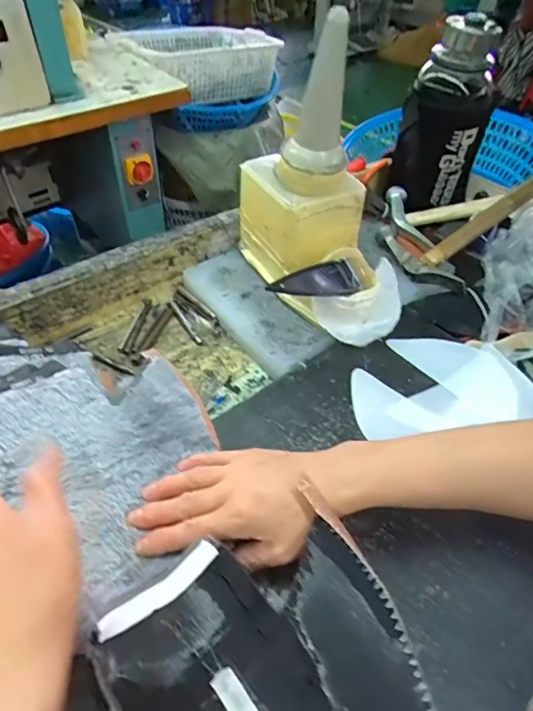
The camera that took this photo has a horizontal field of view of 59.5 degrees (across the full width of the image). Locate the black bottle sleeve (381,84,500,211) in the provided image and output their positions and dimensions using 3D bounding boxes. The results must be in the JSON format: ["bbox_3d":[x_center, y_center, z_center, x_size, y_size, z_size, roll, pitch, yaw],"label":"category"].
[{"bbox_3d":[0.237,-0.283,0.647,0.112,0.133,0.110,16,48,12],"label":"black bottle sleeve"}]

